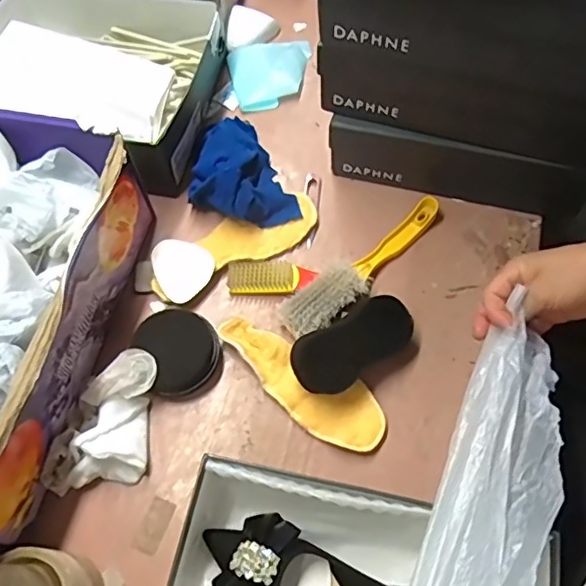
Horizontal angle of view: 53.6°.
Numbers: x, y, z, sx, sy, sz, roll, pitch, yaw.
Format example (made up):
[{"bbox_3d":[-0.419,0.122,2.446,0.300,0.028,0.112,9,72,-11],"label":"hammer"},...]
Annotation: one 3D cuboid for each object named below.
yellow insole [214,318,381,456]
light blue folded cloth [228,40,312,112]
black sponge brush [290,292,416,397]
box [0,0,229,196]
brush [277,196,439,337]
[{"bbox_3d":[0.006,0.090,0.601,0.197,0.016,0.065,33,70,17],"label":"yellow insole"},{"bbox_3d":[-0.026,-0.304,0.797,0.114,0.020,0.103,-13,64,-4],"label":"light blue folded cloth"},{"bbox_3d":[0.061,0.052,0.604,0.132,0.029,0.065,-32,100,-12],"label":"black sponge brush"},{"bbox_3d":[-0.277,-0.275,0.744,0.341,0.078,0.258,12,65,8],"label":"box"},{"bbox_3d":[0.086,-0.031,0.649,0.234,0.035,0.051,-38,68,-15],"label":"brush"}]

